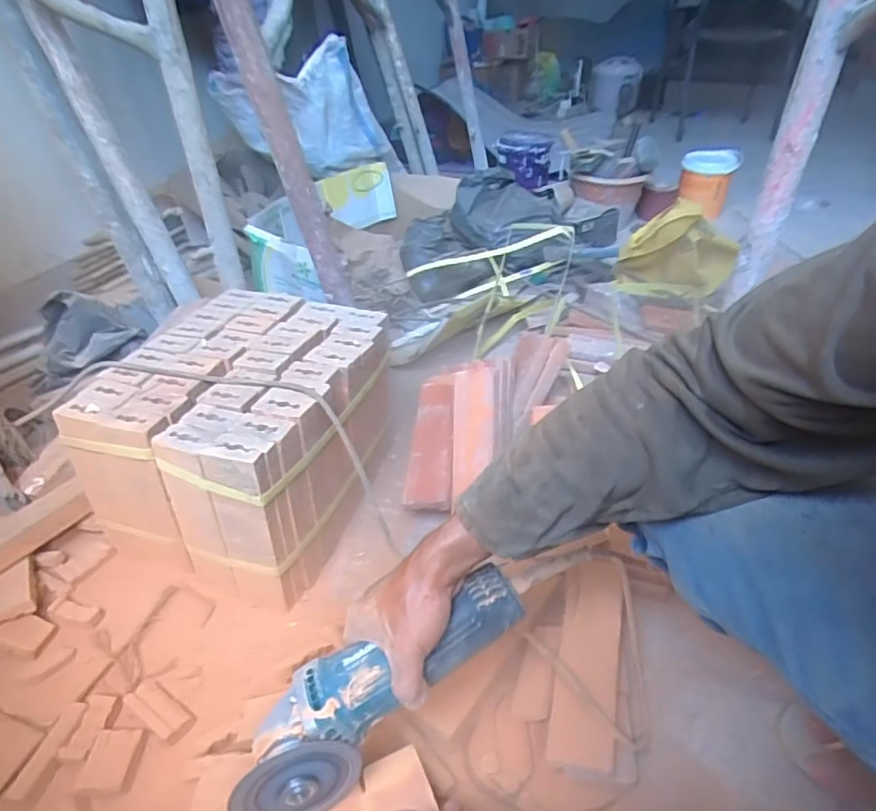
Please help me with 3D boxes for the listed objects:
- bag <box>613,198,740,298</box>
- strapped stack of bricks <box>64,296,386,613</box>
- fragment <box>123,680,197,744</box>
[{"bbox_3d":[0.482,-0.311,1.137,0.234,0.189,0.169,11,37,16],"label":"bag"},{"bbox_3d":[-0.249,0.034,0.792,0.301,0.230,0.348,9,37,13],"label":"strapped stack of bricks"},{"bbox_3d":[-0.289,0.313,0.598,0.086,0.008,0.033,21,41,28],"label":"fragment"}]

